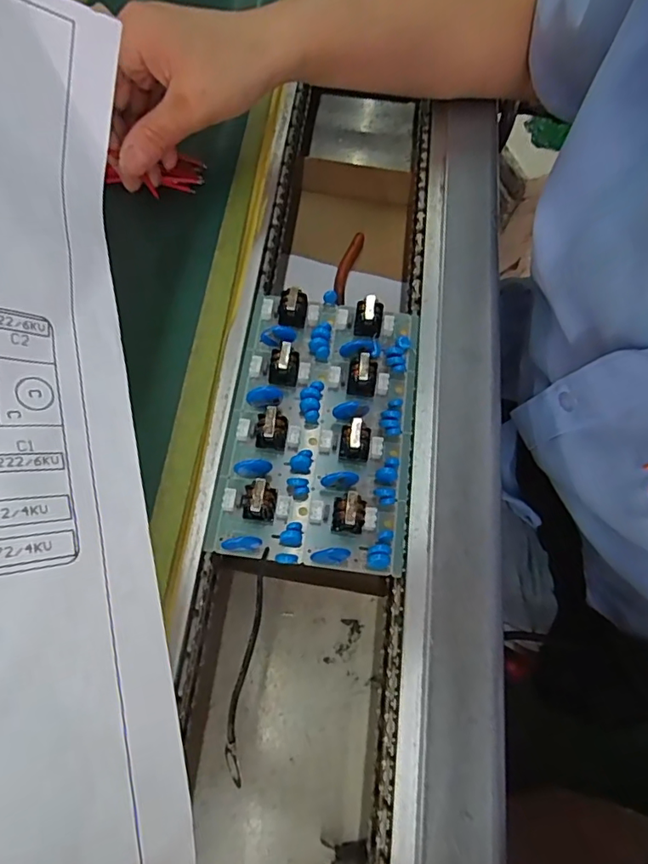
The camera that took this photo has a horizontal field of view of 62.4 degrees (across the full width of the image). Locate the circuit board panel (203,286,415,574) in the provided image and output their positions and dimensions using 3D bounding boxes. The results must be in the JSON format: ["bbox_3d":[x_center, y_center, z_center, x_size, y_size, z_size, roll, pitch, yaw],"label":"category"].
[{"bbox_3d":[0.000,-0.009,0.294,0.100,0.024,0.156,8,68,0],"label":"circuit board panel"}]

